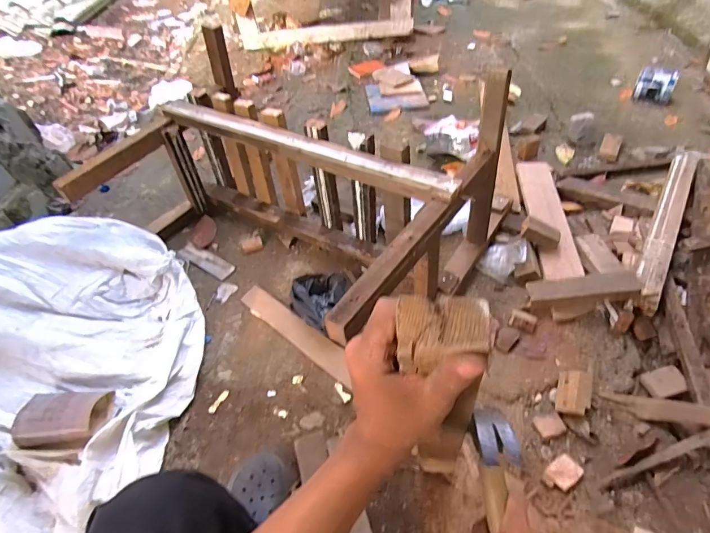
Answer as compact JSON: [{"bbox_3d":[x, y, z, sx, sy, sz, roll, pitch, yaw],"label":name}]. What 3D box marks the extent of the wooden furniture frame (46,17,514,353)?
[{"bbox_3d":[-0.192,-0.191,1.080,0.965,0.457,0.536,19,53,22],"label":"wooden furniture frame"}]

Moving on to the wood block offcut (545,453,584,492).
[{"bbox_3d":[0.405,0.397,0.813,0.066,0.015,0.048,-31,52,-20],"label":"wood block offcut"}]

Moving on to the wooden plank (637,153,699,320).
[{"bbox_3d":[0.820,-0.123,1.108,0.063,0.043,0.641,23,54,25],"label":"wooden plank"}]

